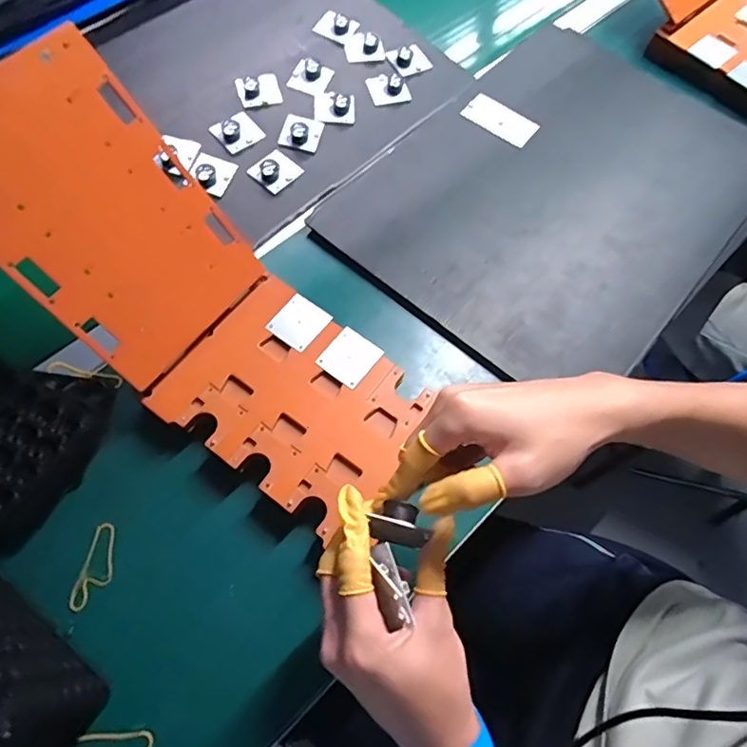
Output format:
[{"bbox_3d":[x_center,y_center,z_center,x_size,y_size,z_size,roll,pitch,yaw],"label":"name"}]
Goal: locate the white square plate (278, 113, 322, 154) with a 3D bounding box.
[{"bbox_3d":[-0.087,-0.293,0.635,0.046,0.016,0.050,10,68,2],"label":"white square plate"}]

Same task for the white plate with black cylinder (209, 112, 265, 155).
[{"bbox_3d":[-0.160,-0.286,0.626,0.050,0.021,0.041,-38,74,-15],"label":"white plate with black cylinder"}]

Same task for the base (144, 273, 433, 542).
[{"bbox_3d":[-0.068,0.030,0.493,0.219,0.036,0.167,36,71,12],"label":"base"}]

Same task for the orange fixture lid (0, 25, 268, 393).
[{"bbox_3d":[-0.213,-0.122,0.430,0.007,0.235,0.162,14,58,51],"label":"orange fixture lid"}]

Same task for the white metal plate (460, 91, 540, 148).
[{"bbox_3d":[0.160,-0.322,0.672,0.094,0.007,0.044,38,85,16],"label":"white metal plate"}]

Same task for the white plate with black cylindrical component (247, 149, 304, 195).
[{"bbox_3d":[-0.112,-0.234,0.611,0.042,0.017,0.050,38,72,13],"label":"white plate with black cylindrical component"}]

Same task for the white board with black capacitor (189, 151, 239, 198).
[{"bbox_3d":[-0.183,-0.228,0.601,0.045,0.021,0.050,20,69,7],"label":"white board with black capacitor"}]

